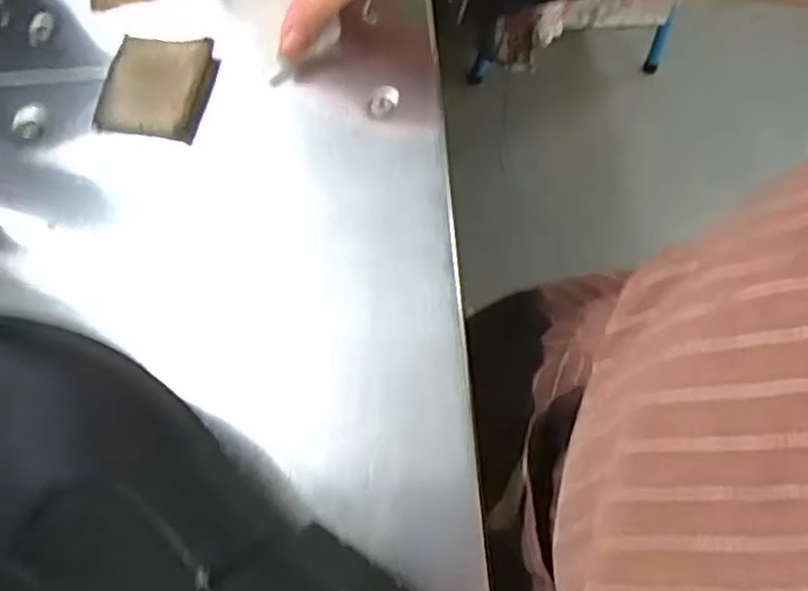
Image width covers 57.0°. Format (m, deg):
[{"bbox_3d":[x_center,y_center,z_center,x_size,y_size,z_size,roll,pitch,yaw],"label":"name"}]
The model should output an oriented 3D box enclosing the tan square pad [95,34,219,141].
[{"bbox_3d":[-0.129,-0.109,0.389,0.052,0.015,0.056,9,69,3],"label":"tan square pad"}]

